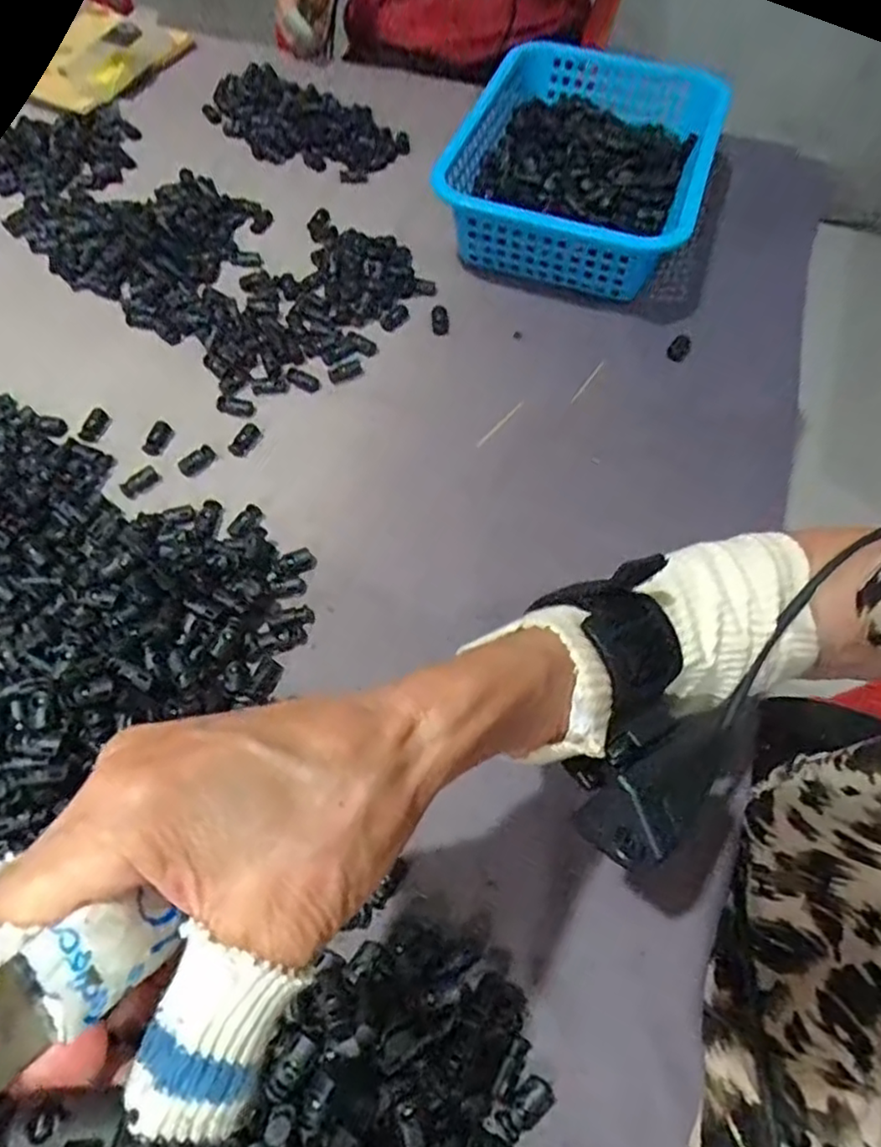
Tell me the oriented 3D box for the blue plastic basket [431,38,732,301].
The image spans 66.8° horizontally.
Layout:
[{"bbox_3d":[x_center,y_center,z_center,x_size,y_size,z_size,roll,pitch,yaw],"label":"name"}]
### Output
[{"bbox_3d":[0.135,-0.386,0.631,0.209,0.084,0.284,18,61,8],"label":"blue plastic basket"}]

